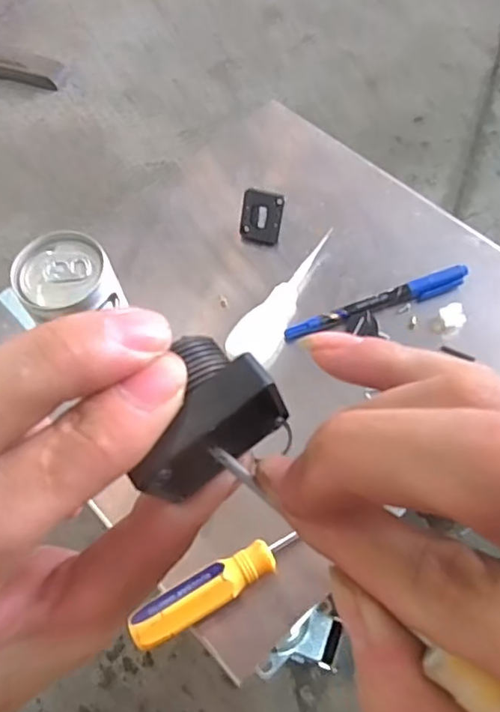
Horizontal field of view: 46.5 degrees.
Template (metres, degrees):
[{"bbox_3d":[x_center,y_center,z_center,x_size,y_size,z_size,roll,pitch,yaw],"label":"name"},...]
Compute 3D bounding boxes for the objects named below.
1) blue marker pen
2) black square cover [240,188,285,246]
[{"bbox_3d":[0.091,-0.036,0.412,0.137,0.014,0.014,-19,63,-7],"label":"blue marker pen"},{"bbox_3d":[0.009,-0.105,0.442,0.031,0.040,0.005,10,21,7],"label":"black square cover"}]

